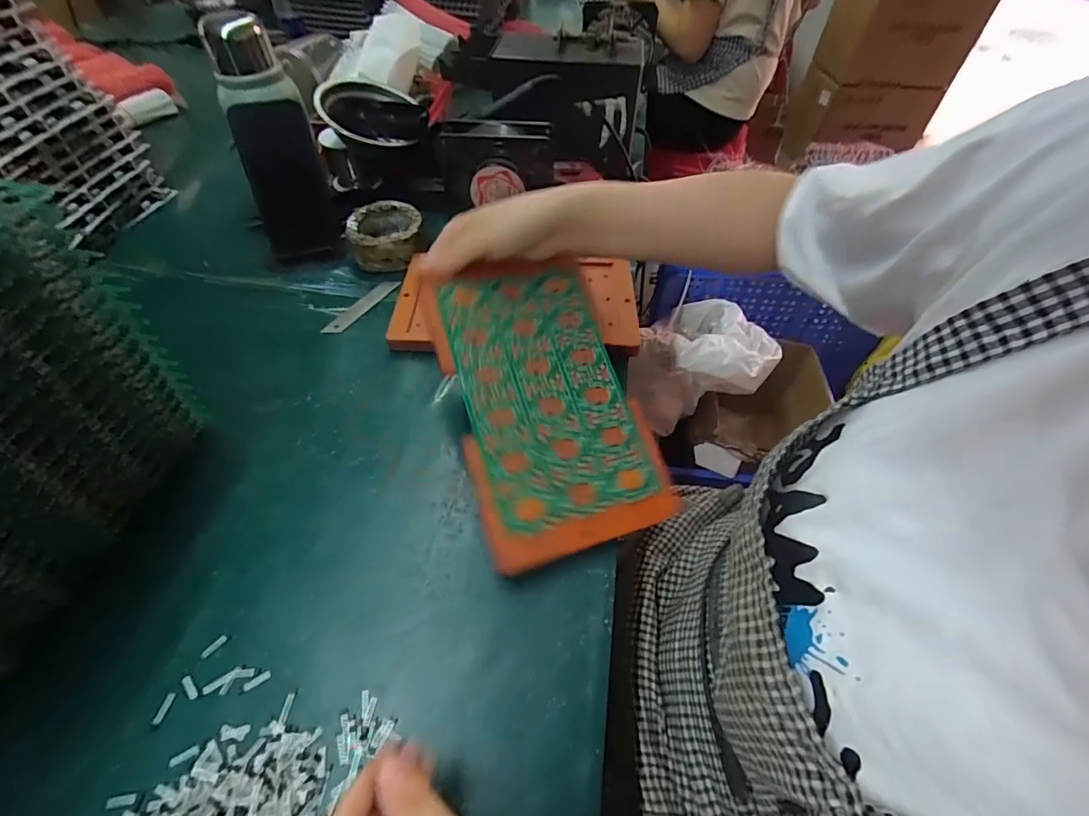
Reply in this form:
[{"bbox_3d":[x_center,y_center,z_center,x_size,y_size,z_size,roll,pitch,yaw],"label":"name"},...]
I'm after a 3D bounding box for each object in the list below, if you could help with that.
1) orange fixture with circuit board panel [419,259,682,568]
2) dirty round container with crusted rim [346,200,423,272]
[{"bbox_3d":[0.001,-0.009,0.361,0.133,0.010,0.220,-14,73,-18],"label":"orange fixture with circuit board panel"},{"bbox_3d":[-0.178,-0.195,0.545,0.078,0.043,0.080,-6,51,-7],"label":"dirty round container with crusted rim"}]

